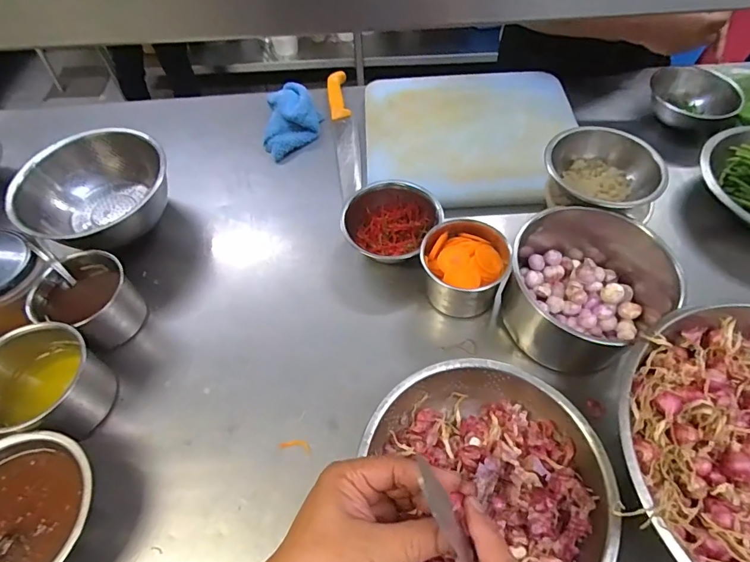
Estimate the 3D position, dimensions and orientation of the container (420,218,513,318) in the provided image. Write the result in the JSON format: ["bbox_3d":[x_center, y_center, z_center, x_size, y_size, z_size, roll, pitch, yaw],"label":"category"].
[{"bbox_3d":[0.129,-0.018,0.639,0.114,0.093,0.111,-1,57,1],"label":"container"}]

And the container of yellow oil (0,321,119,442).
[{"bbox_3d":[-0.416,0.134,0.561,0.141,0.096,0.133,14,59,11],"label":"container of yellow oil"}]

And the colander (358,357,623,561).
[{"bbox_3d":[0.116,0.214,0.481,0.226,0.099,0.239,-1,57,1],"label":"colander"}]

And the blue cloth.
[{"bbox_3d":[-0.160,-0.320,0.875,0.110,0.070,0.180,-3,57,0],"label":"blue cloth"}]

